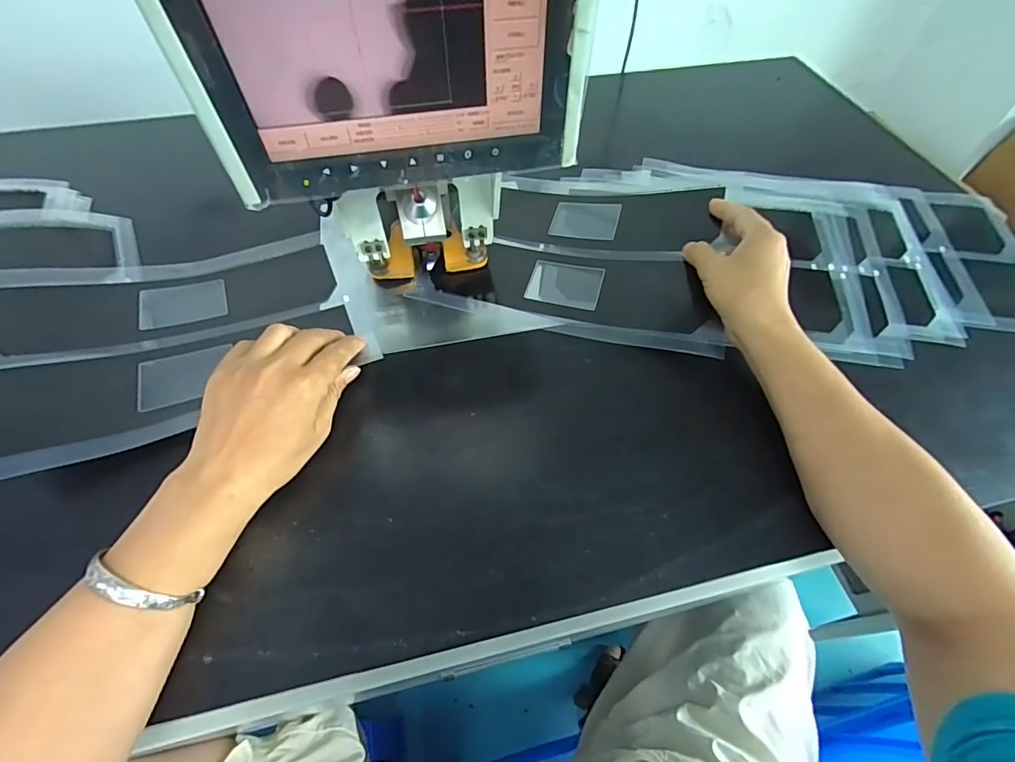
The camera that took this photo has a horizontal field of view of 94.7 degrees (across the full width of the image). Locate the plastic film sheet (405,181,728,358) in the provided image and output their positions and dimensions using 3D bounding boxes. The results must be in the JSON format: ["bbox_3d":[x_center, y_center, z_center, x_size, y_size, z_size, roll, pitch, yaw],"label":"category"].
[{"bbox_3d":[0.073,-0.129,0.464,0.266,0.027,0.199,12,63,16],"label":"plastic film sheet"}]

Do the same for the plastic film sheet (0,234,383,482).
[{"bbox_3d":[-0.273,-0.042,0.398,0.277,0.047,0.204,-19,60,-15],"label":"plastic film sheet"}]

